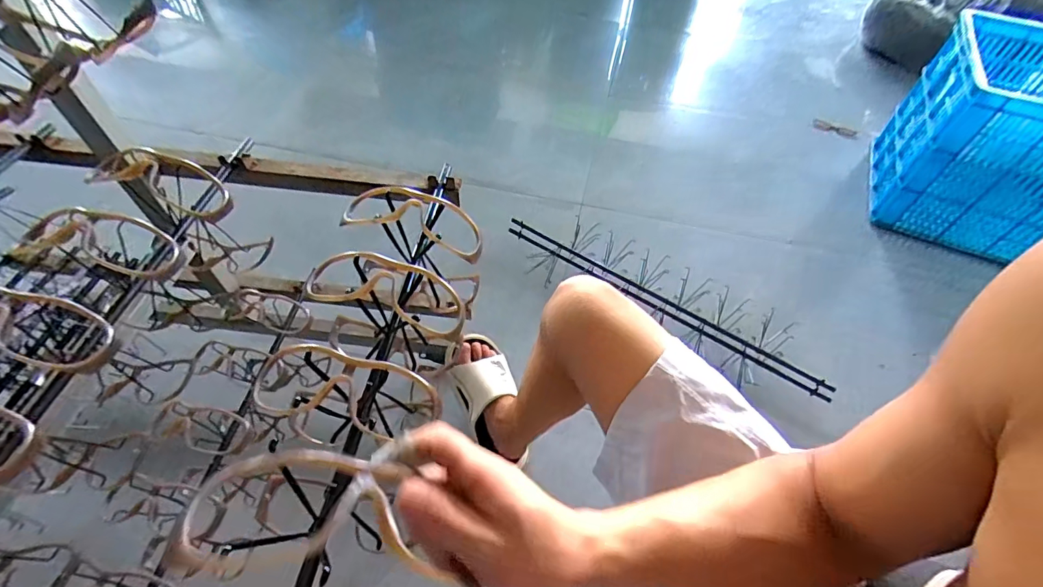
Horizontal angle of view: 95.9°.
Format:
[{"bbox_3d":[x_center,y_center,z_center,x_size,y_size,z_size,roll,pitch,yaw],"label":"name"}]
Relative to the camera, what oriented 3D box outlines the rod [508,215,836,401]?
[{"bbox_3d":[0.287,0.016,1.016,0.724,0.067,0.165,30,57,19],"label":"rod"}]

